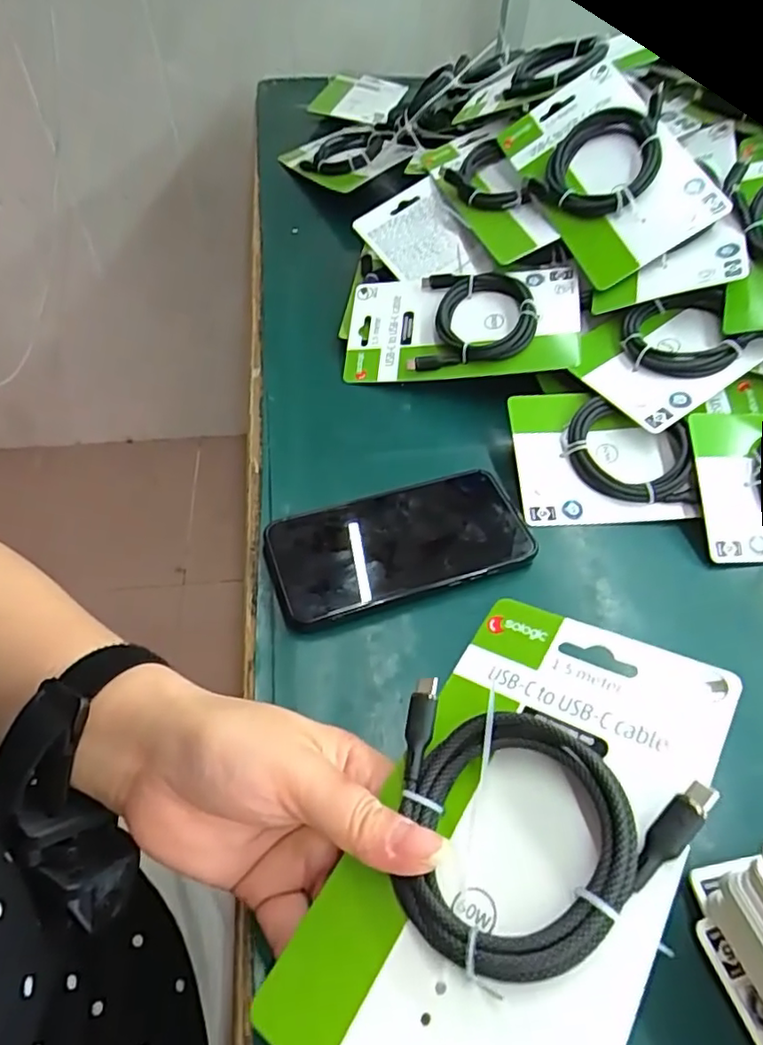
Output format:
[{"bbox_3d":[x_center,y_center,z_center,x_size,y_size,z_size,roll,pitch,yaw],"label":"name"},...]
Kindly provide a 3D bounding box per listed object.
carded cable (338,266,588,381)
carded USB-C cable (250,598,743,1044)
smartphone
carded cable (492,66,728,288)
[{"bbox_3d":[0.061,-0.156,0.480,0.178,0.019,0.095,-1,67,14],"label":"carded cable"},{"bbox_3d":[0.044,0.105,0.207,0.101,0.018,0.176,14,54,36],"label":"carded USB-C cable"},{"bbox_3d":[0.012,0.009,0.376,0.156,0.017,0.079,-15,54,-12],"label":"smartphone"},{"bbox_3d":[0.171,-0.277,0.472,0.108,0.024,0.188,-25,67,20],"label":"carded cable"}]

